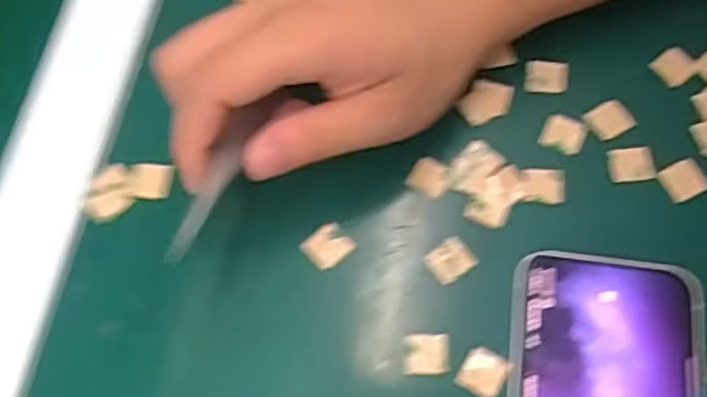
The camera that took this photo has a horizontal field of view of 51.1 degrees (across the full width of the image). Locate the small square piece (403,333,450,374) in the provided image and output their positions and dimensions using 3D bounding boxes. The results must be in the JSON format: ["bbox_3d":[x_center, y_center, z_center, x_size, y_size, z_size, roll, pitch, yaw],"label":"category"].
[{"bbox_3d":[0.029,0.061,0.295,0.018,0.004,0.016,-2,69,3],"label":"small square piece"}]

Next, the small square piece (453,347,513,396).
[{"bbox_3d":[0.051,0.069,0.293,0.017,0.004,0.018,29,74,13],"label":"small square piece"}]

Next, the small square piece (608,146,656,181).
[{"bbox_3d":[0.122,-0.016,0.325,0.020,0.004,0.016,-6,67,0],"label":"small square piece"}]

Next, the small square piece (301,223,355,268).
[{"bbox_3d":[-0.011,0.020,0.313,0.018,0.004,0.016,-39,71,-13],"label":"small square piece"}]

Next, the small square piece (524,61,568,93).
[{"bbox_3d":[0.090,-0.056,0.342,0.020,0.004,0.015,4,67,4],"label":"small square piece"}]

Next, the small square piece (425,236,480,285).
[{"bbox_3d":[0.041,0.025,0.308,0.019,0.004,0.016,-33,70,-11],"label":"small square piece"}]

